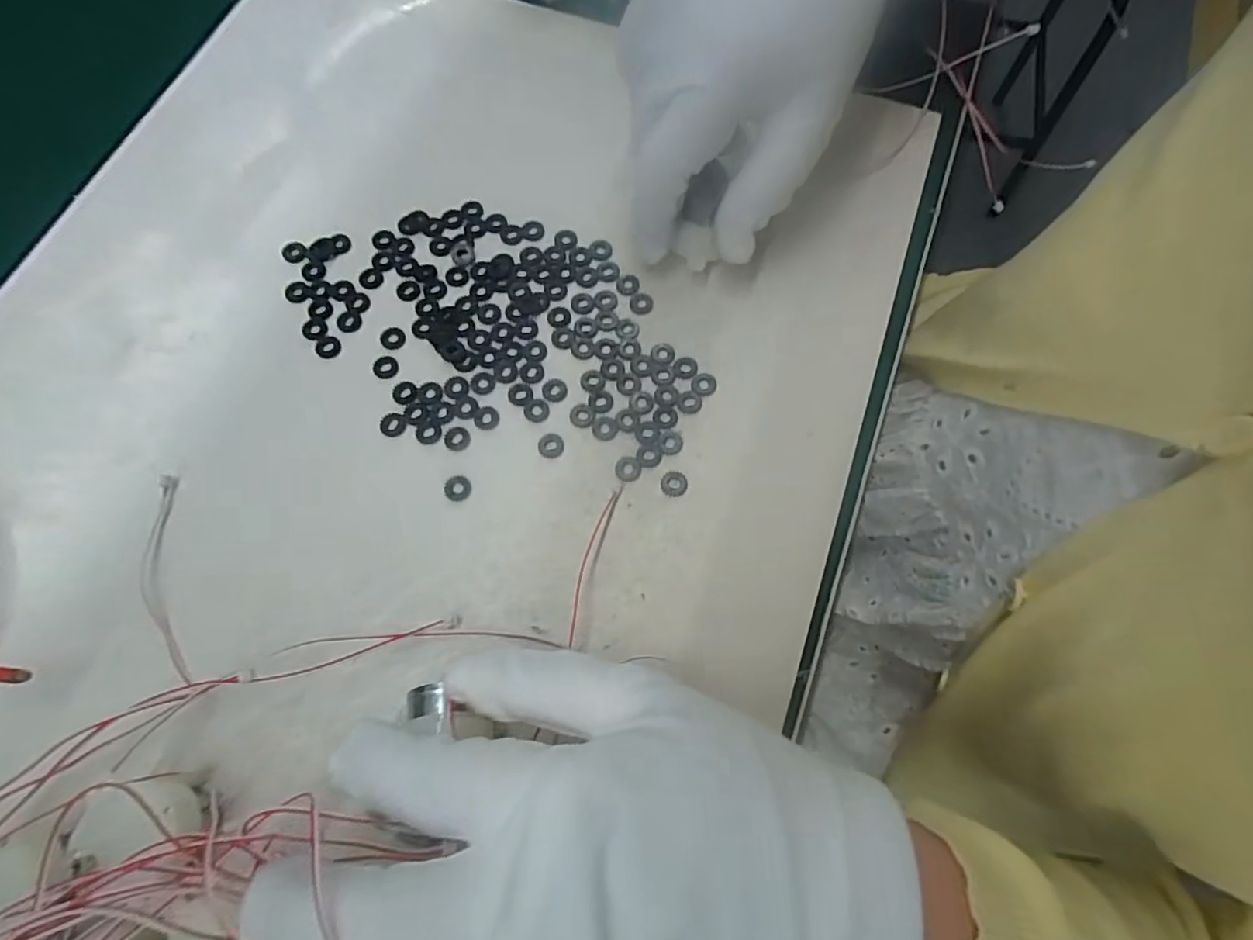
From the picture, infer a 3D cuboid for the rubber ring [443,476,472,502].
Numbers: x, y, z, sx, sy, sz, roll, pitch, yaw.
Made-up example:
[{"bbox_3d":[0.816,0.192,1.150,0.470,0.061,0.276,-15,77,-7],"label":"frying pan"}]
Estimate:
[{"bbox_3d":[-0.069,0.007,0.240,0.011,0.004,0.011,0,72,0],"label":"rubber ring"}]

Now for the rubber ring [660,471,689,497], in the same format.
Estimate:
[{"bbox_3d":[0.020,0.005,0.240,0.011,0.004,0.011,0,72,0],"label":"rubber ring"}]

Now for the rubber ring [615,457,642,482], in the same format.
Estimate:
[{"bbox_3d":[0.001,-0.001,0.243,0.011,0.004,0.011,0,72,0],"label":"rubber ring"}]

